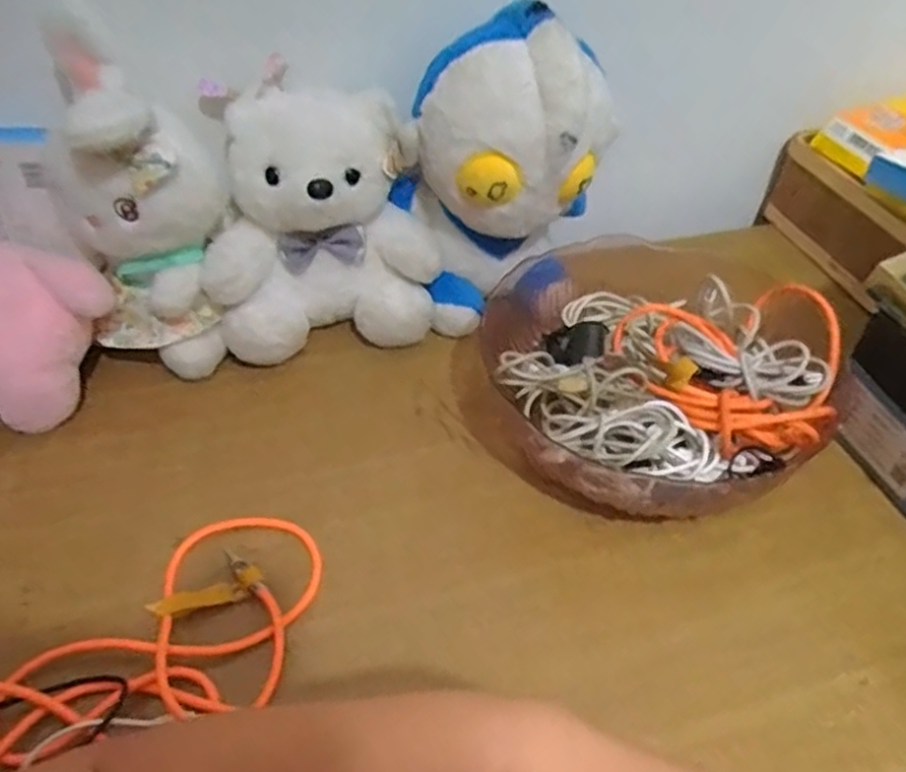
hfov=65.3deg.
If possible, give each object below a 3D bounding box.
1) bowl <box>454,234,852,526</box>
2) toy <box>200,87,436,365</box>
[{"bbox_3d":[0.136,-0.015,0.539,0.253,0.106,0.246,0,44,0],"label":"bowl"},{"bbox_3d":[-0.107,-0.117,0.560,0.164,0.207,0.093,-10,45,-10],"label":"toy"}]

